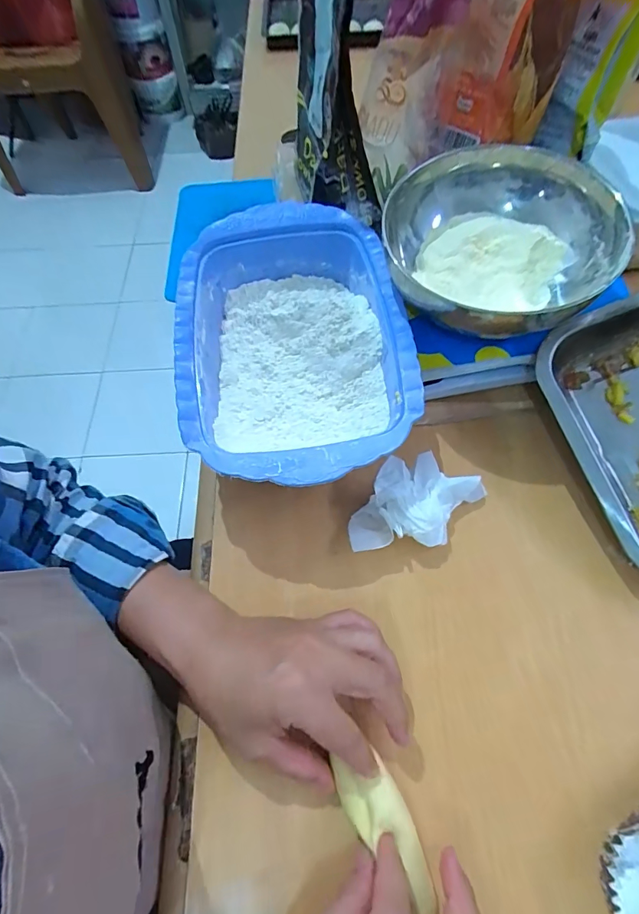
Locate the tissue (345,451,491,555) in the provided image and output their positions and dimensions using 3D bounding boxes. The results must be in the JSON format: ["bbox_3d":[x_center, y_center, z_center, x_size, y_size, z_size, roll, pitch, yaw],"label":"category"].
[{"bbox_3d":[0.070,0.035,0.314,0.065,0.034,0.100,36,70,19],"label":"tissue"}]

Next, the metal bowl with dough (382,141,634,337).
[{"bbox_3d":[0.136,-0.167,0.332,0.165,0.057,0.161,-1,63,2],"label":"metal bowl with dough"}]

